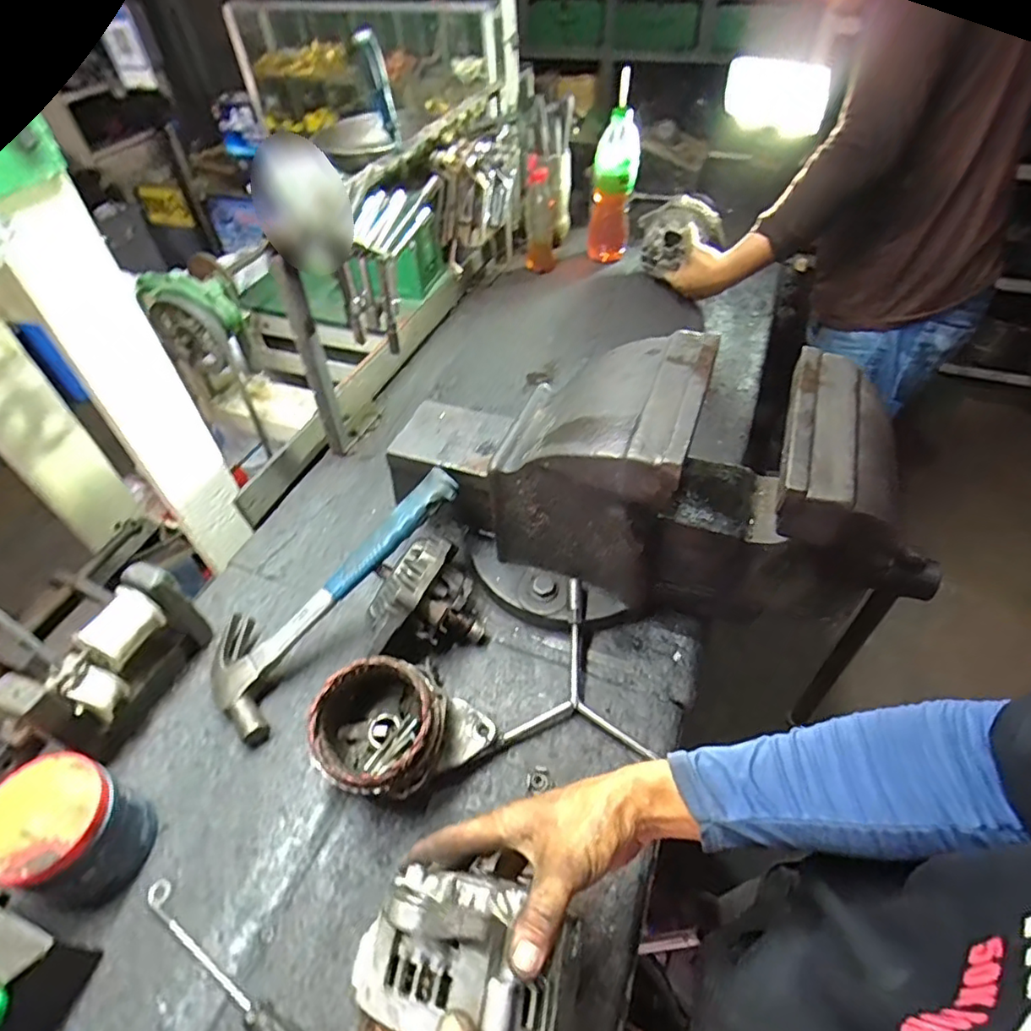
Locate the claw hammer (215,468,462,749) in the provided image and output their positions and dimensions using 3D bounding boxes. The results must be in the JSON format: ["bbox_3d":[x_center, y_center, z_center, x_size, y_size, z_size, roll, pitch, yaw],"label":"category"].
[{"bbox_3d":[-0.189,0.075,0.620,0.326,0.028,0.120,-45,57,-2],"label":"claw hammer"}]

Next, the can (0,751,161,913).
[{"bbox_3d":[-0.368,0.266,0.492,0.091,0.106,0.091,-1,48,1],"label":"can"}]

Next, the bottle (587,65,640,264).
[{"bbox_3d":[0.202,-0.691,1.220,0.083,0.310,0.087,-1,48,1],"label":"bottle"}]

